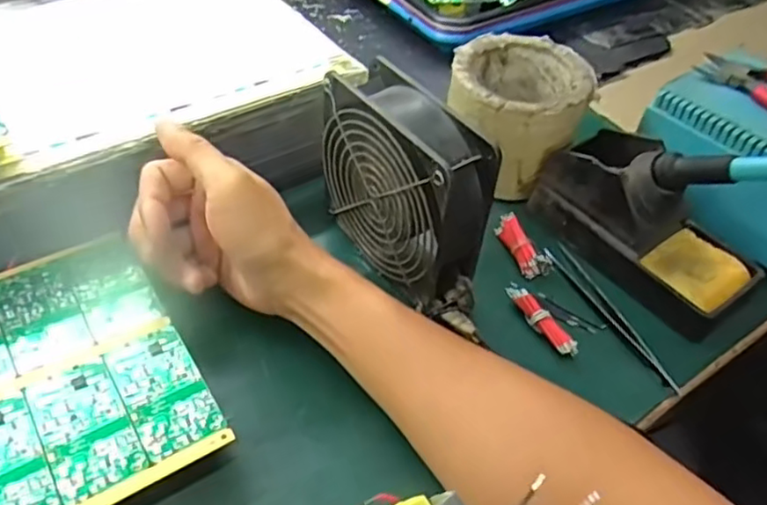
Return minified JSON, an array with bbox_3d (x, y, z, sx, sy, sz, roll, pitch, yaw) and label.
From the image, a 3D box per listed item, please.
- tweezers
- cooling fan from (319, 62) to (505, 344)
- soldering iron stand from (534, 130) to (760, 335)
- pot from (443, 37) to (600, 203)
[{"bbox_3d":[0.148,0.037,0.417,0.017,0.006,0.126,-19,50,-20],"label":"tweezers"},{"bbox_3d":[0.014,-0.036,0.402,0.042,0.119,0.130,-27,53,-25],"label":"cooling fan"},{"bbox_3d":[0.179,-0.025,0.437,0.072,0.065,0.146,-29,54,-27],"label":"soldering iron stand"},{"bbox_3d":[0.099,-0.103,0.493,0.096,0.083,0.096,1,46,-1],"label":"pot"}]

